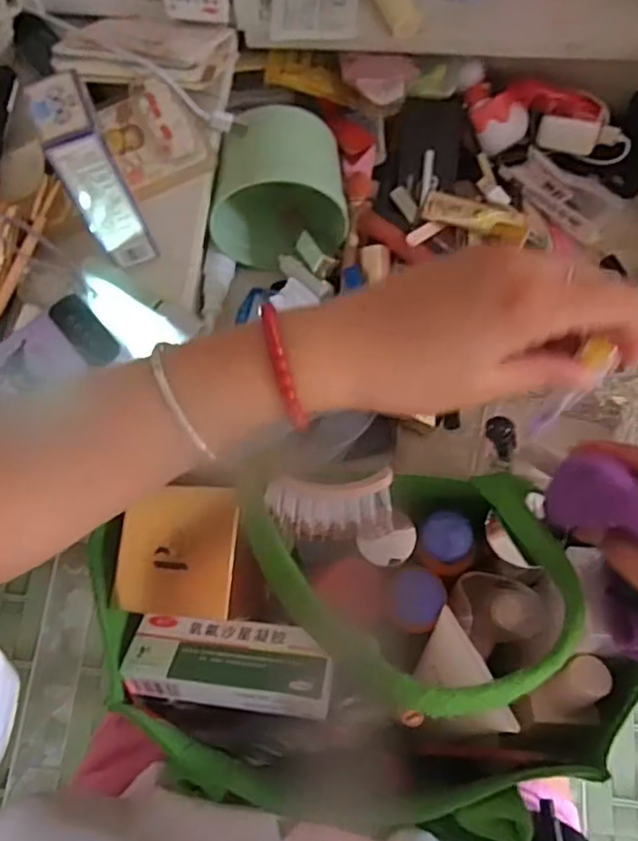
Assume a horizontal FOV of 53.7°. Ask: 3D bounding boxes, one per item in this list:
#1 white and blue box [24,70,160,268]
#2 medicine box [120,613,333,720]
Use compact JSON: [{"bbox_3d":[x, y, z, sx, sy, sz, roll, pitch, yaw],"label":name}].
[{"bbox_3d":[-0.130,-0.144,0.370,0.031,0.103,0.043,-17,71,-3],"label":"white and blue box"},{"bbox_3d":[-0.057,0.152,0.393,0.128,0.031,0.050,5,71,4],"label":"medicine box"}]

